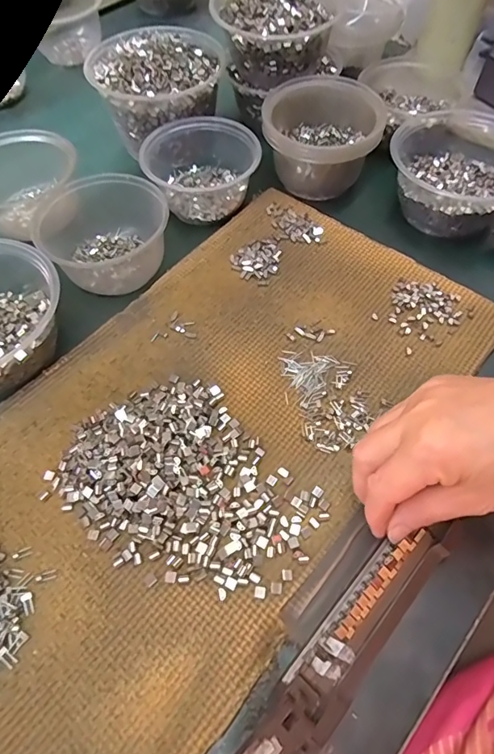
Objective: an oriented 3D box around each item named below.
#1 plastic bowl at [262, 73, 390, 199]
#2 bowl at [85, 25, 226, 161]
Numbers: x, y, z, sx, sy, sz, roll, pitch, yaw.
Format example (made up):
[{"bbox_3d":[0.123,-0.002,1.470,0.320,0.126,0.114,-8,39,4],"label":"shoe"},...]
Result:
[{"bbox_3d":[0.074,-0.239,0.456,0.107,0.068,0.109,0,60,0],"label":"plastic bowl"},{"bbox_3d":[-0.095,-0.315,0.495,0.135,0.076,0.127,0,60,0],"label":"bowl"}]

